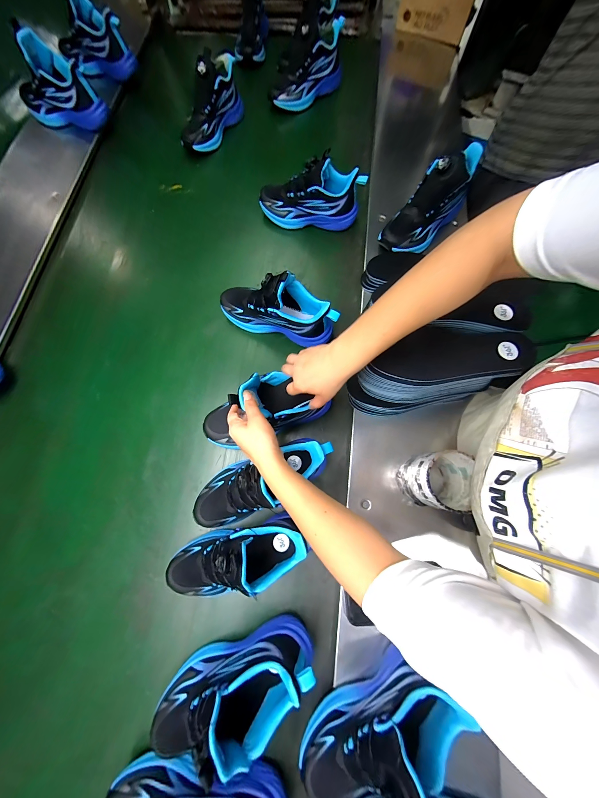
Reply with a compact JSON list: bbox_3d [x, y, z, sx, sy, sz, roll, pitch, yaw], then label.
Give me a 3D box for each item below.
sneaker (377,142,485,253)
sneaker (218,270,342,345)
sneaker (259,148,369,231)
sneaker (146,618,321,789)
[{"bbox_3d":[0.274,-0.414,0.534,0.091,0.120,0.207,41,81,8],"label":"sneaker"},{"bbox_3d":[-0.049,-0.189,0.519,0.255,0.140,0.078,19,76,5],"label":"sneaker"},{"bbox_3d":[0.023,-0.476,0.601,0.233,0.127,0.079,5,75,1],"label":"sneaker"},{"bbox_3d":[-0.095,0.412,0.359,0.239,0.146,0.084,-20,76,-5],"label":"sneaker"}]

